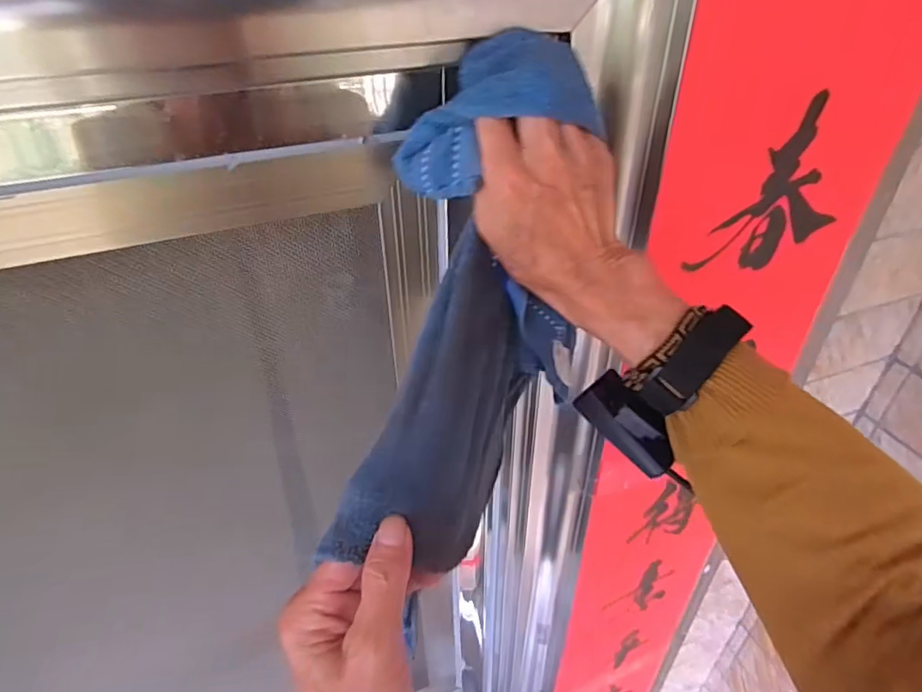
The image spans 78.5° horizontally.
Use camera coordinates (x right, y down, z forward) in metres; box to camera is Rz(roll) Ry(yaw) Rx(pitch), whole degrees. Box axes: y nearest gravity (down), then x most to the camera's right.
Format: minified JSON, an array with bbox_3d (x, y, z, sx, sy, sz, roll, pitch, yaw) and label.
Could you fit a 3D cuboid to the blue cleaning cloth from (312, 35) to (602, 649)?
[{"bbox_3d":[0.010,-0.026,0.350,0.112,0.118,0.297,10,83,13],"label":"blue cleaning cloth"}]

